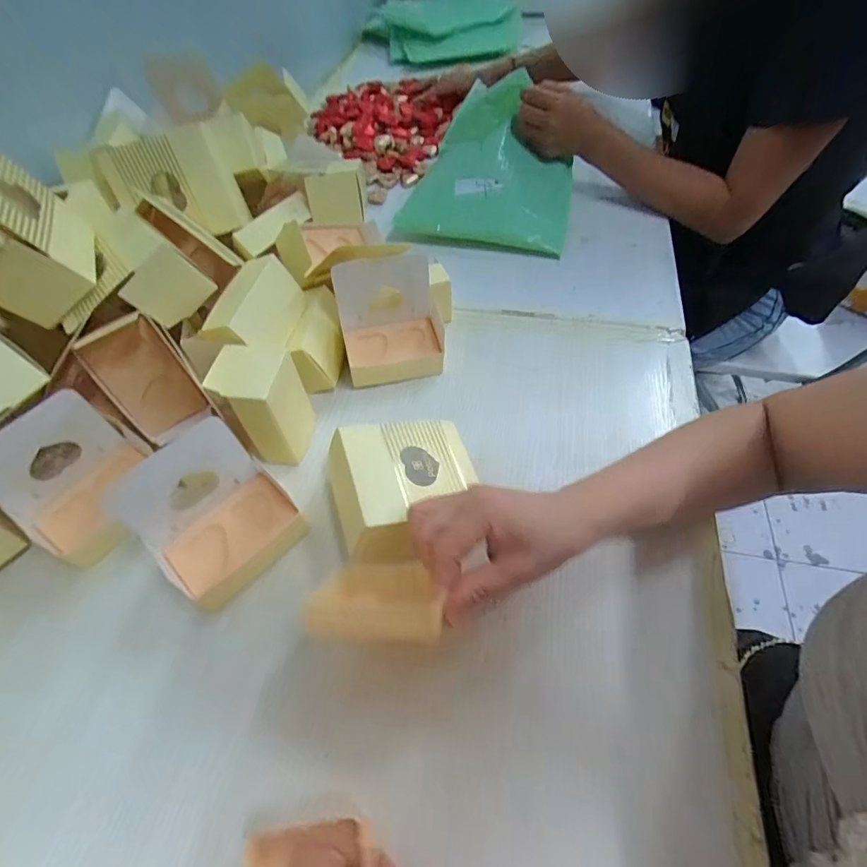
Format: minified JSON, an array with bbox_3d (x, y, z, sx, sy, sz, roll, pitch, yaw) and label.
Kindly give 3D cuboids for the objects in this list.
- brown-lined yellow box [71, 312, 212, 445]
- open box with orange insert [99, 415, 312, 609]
[{"bbox_3d":[-0.244,-0.046,0.400,0.062,0.104,0.020,-36,33,-19],"label":"brown-lined yellow box"},{"bbox_3d":[-0.172,0.061,0.361,0.102,0.089,0.100,37,64,26],"label":"open box with orange insert"}]

